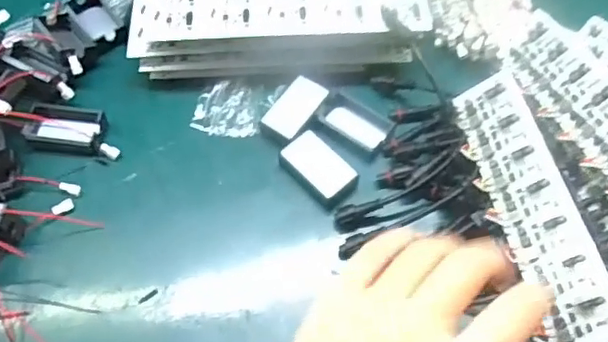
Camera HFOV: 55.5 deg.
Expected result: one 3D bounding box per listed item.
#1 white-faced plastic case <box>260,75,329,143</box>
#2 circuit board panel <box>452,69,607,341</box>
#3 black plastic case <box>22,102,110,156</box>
[{"bbox_3d":[-0.006,-0.044,0.426,0.029,0.014,0.052,30,67,16],"label":"white-faced plastic case"},{"bbox_3d":[0.133,0.017,0.340,0.043,0.004,0.172,-30,55,27],"label":"circuit board panel"},{"bbox_3d":[-0.173,-0.031,0.422,0.053,0.018,0.035,8,62,5],"label":"black plastic case"}]

